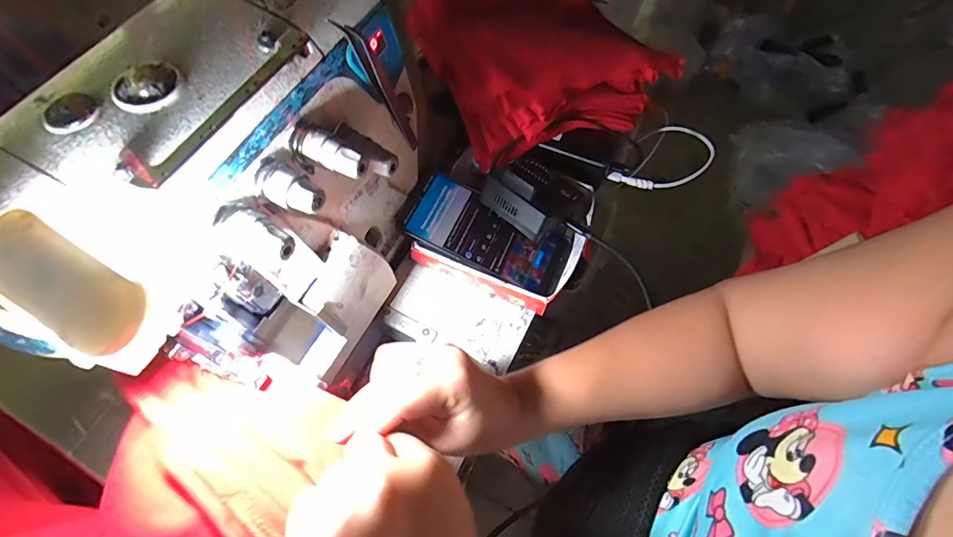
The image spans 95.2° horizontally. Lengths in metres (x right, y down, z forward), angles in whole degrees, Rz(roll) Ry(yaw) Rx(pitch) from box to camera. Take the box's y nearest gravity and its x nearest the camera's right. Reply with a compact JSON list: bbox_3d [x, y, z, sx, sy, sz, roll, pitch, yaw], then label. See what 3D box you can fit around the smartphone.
[{"bbox_3d":[0.012,-0.033,0.429,0.156,0.012,0.075,26,68,0],"label":"smartphone"}]

